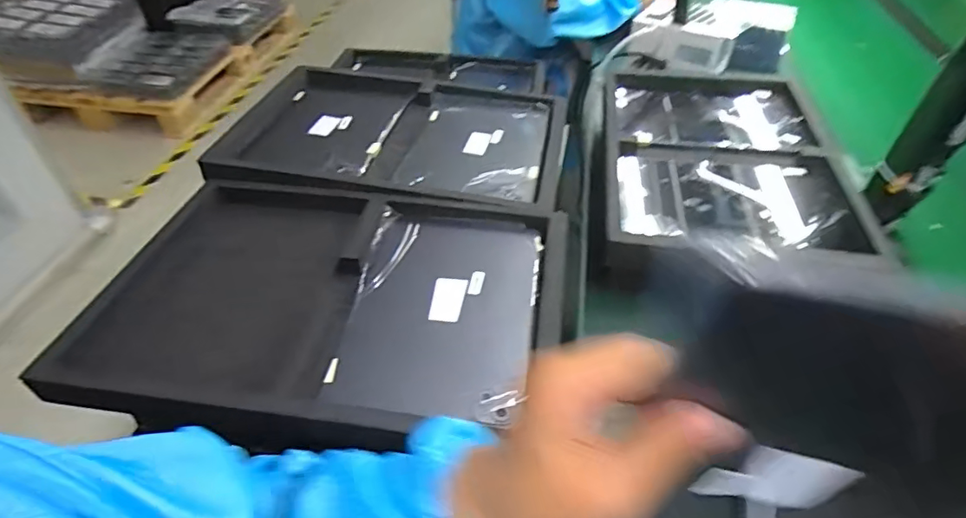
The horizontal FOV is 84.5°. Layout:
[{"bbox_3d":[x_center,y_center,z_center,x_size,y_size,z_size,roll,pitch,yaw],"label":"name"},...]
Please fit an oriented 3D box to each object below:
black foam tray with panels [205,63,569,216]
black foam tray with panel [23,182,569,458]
[{"bbox_3d":[-0.112,-0.180,0.710,0.436,0.041,0.299,3,45,2],"label":"black foam tray with panels"},{"bbox_3d":[-0.144,0.040,0.502,0.430,0.035,0.316,6,45,5],"label":"black foam tray with panel"}]

